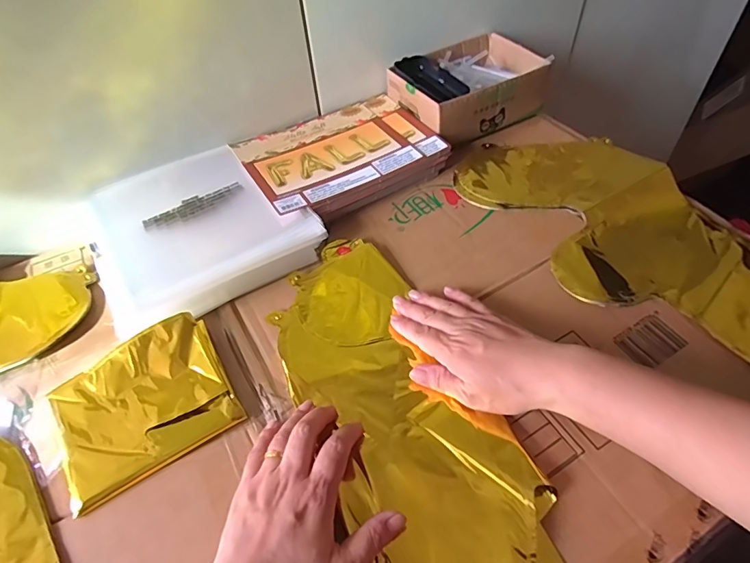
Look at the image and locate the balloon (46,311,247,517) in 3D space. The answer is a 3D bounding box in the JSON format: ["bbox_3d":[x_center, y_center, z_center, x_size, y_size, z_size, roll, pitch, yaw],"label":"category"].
[{"bbox_3d":[-0.197,0.101,0.402,0.136,0.016,0.123,-28,57,-18],"label":"balloon"}]

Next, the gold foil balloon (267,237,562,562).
[{"bbox_3d":[0.030,0.132,0.384,0.142,0.018,0.429,-22,53,-12],"label":"gold foil balloon"}]

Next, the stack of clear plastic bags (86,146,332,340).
[{"bbox_3d":[-0.200,-0.064,0.518,0.215,0.033,0.227,-30,58,-19],"label":"stack of clear plastic bags"}]

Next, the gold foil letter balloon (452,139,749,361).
[{"bbox_3d":[0.283,-0.041,0.487,0.203,0.016,0.424,-30,58,-19],"label":"gold foil letter balloon"}]

